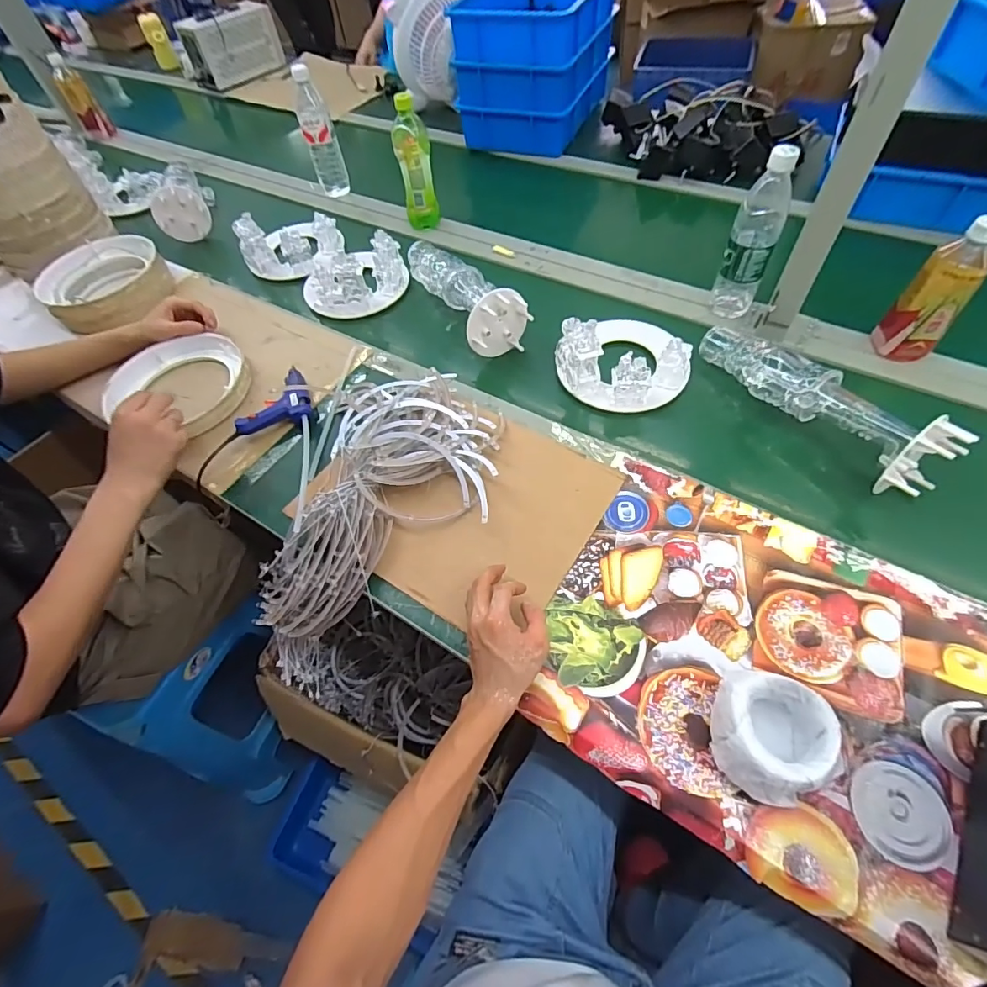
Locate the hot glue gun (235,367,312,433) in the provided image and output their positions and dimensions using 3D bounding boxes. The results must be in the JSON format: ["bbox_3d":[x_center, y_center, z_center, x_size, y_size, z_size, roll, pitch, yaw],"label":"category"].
[{"bbox_3d":[-0.334,-0.146,0.740,0.103,0.027,0.119,-17,58,-6],"label":"hot glue gun"}]

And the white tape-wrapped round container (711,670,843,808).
[{"bbox_3d":[0.244,0.218,0.436,0.093,0.064,0.093,-2,57,3],"label":"white tape-wrapped round container"}]

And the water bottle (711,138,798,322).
[{"bbox_3d":[0.382,-0.372,0.716,0.066,0.227,0.062,21,61,17],"label":"water bottle"}]

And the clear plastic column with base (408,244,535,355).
[{"bbox_3d":[-0.069,-0.362,0.824,0.100,0.095,0.322,-29,59,-14],"label":"clear plastic column with base"}]

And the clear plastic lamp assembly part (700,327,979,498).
[{"bbox_3d":[0.409,-0.130,0.637,0.081,0.095,0.325,-32,60,-16],"label":"clear plastic lamp assembly part"}]

